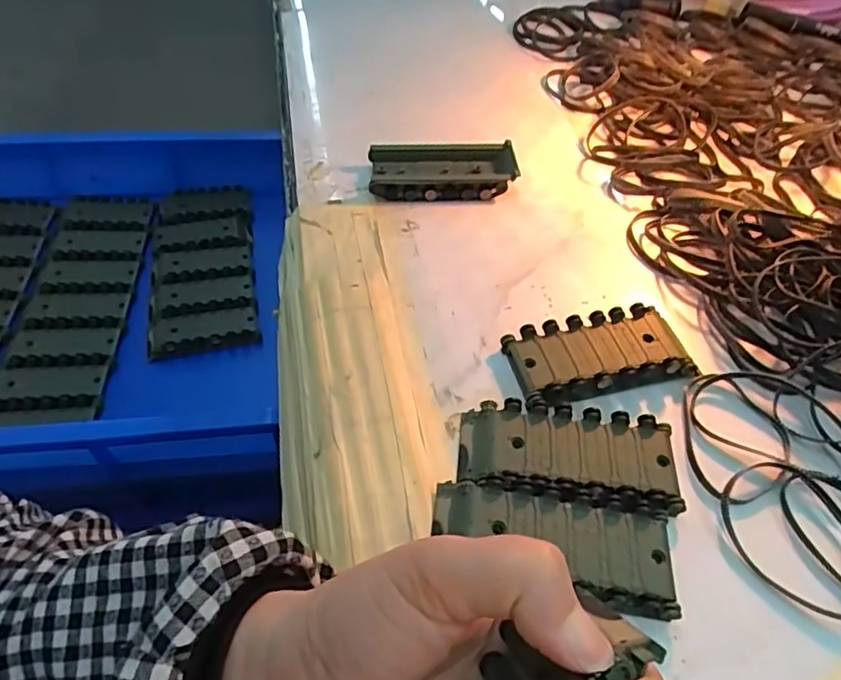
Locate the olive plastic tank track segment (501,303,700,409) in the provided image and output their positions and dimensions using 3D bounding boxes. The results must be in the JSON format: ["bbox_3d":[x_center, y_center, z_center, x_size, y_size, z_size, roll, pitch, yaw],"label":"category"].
[{"bbox_3d":[0.092,0.009,0.314,0.087,0.016,0.045,-13,52,-11],"label":"olive plastic tank track segment"}]

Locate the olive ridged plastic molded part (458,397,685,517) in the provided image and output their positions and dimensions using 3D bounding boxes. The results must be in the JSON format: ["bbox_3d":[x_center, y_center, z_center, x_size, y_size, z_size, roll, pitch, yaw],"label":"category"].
[{"bbox_3d":[0.067,0.051,0.275,0.097,0.017,0.046,8,51,6],"label":"olive ridged plastic molded part"}]

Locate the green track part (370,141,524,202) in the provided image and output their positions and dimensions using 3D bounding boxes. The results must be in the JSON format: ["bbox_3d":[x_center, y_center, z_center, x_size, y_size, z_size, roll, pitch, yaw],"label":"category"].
[{"bbox_3d":[0.016,-0.115,0.412,0.097,0.018,0.042,-4,51,-4],"label":"green track part"}]

